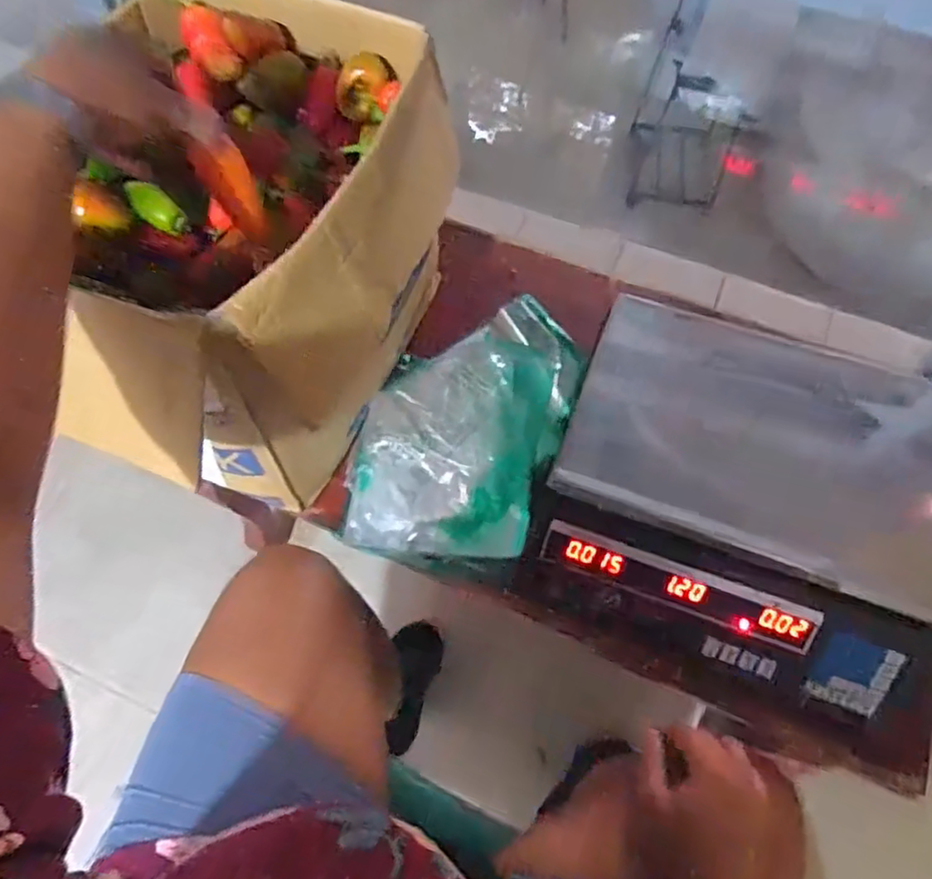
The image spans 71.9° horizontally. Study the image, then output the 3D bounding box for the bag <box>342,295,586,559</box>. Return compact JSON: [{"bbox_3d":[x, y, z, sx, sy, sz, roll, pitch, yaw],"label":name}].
[{"bbox_3d":[0.004,-0.034,0.672,0.198,0.076,0.329,17,64,8],"label":"bag"}]

